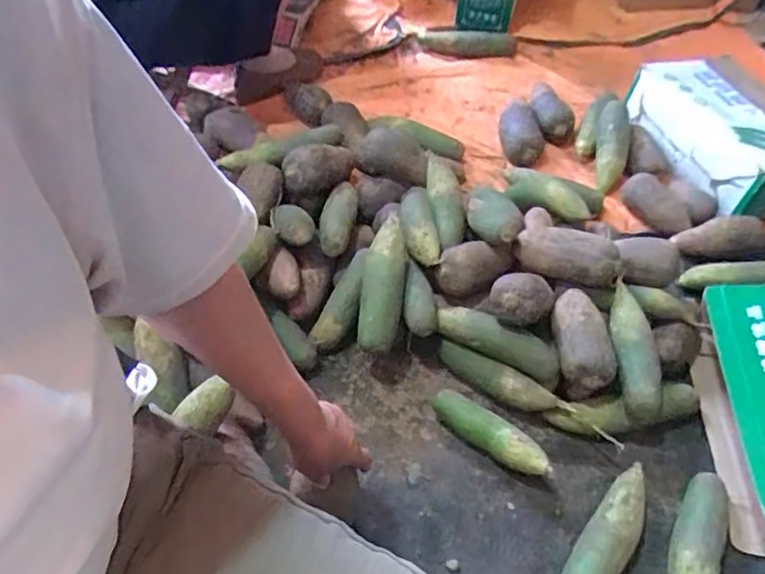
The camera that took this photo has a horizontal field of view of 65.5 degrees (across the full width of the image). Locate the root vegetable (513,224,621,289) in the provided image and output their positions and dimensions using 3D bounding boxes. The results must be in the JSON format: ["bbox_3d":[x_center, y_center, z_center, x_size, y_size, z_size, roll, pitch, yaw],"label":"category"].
[{"bbox_3d":[0.279,-0.053,0.891,0.150,0.057,0.068,18,53,11],"label":"root vegetable"}]

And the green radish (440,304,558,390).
[{"bbox_3d":[0.167,0.078,0.851,0.182,0.047,0.047,23,54,15],"label":"green radish"}]

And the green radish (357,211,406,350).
[{"bbox_3d":[0.001,-0.013,0.844,0.058,0.058,0.203,7,73,3],"label":"green radish"}]

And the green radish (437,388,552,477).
[{"bbox_3d":[0.145,0.195,0.800,0.170,0.040,0.040,34,58,22],"label":"green radish"}]

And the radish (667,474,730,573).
[{"bbox_3d":[0.370,0.324,0.712,0.056,0.056,0.211,20,53,12],"label":"radish"}]

